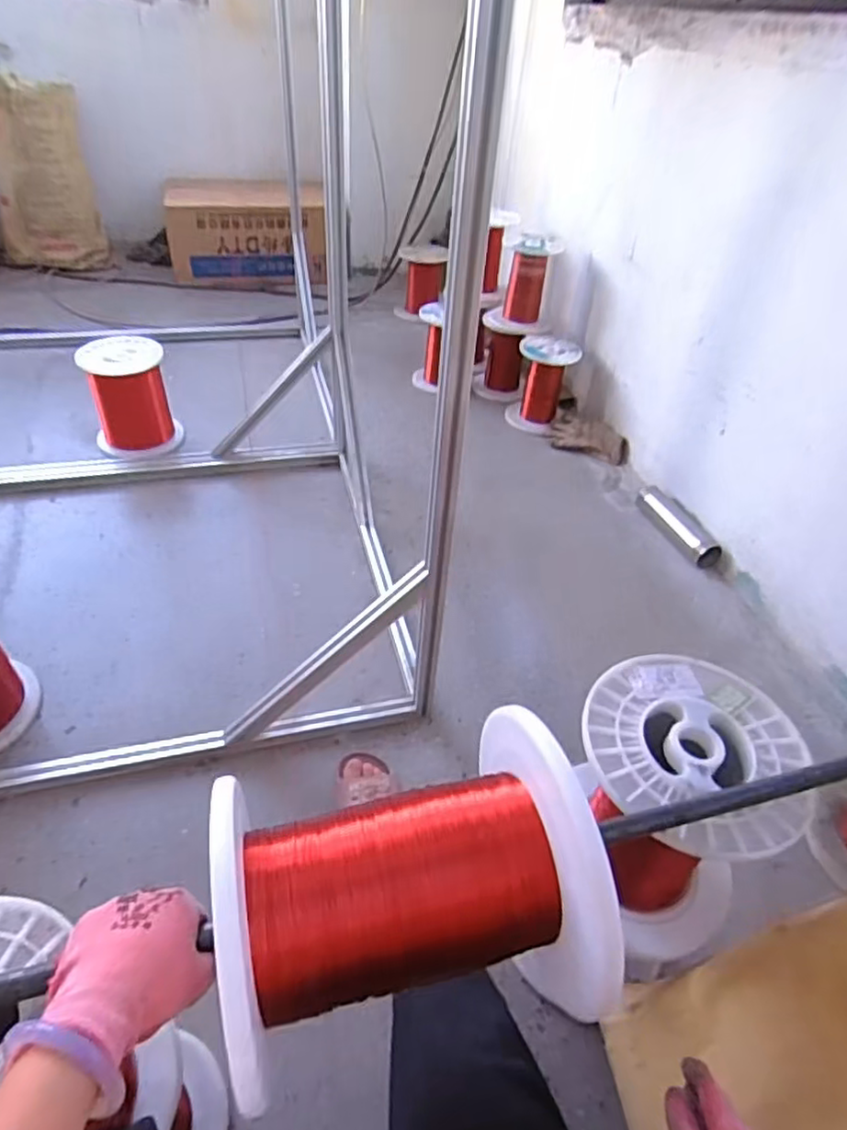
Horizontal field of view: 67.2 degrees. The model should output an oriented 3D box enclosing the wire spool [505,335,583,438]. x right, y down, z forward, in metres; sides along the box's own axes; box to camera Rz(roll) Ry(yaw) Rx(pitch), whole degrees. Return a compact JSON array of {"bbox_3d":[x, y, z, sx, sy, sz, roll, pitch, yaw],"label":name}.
[{"bbox_3d":[0.336,-0.514,1.819,0.167,0.222,0.191,17,44,10],"label":"wire spool"}]

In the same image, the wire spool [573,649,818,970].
[{"bbox_3d":[0.236,0.249,0.653,0.192,0.246,0.196,3,41,-2],"label":"wire spool"}]

